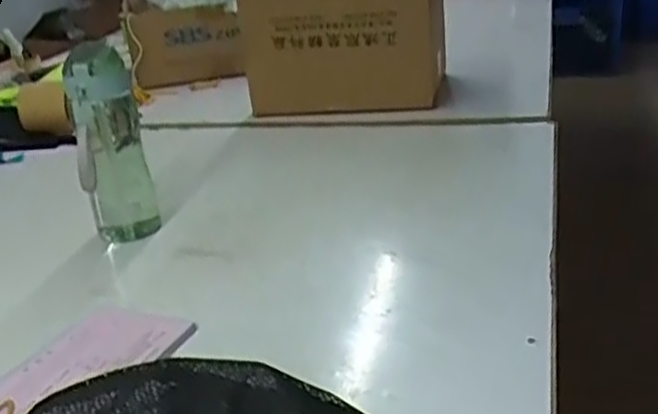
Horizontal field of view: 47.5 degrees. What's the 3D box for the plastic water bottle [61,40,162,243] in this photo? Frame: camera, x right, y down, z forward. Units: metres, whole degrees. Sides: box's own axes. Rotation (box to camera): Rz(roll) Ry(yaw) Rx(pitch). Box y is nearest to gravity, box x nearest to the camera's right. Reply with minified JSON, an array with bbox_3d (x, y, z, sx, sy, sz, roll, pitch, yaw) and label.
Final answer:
[{"bbox_3d":[-0.227,-0.061,0.781,0.068,0.210,0.060,-11,25,-13],"label":"plastic water bottle"}]

